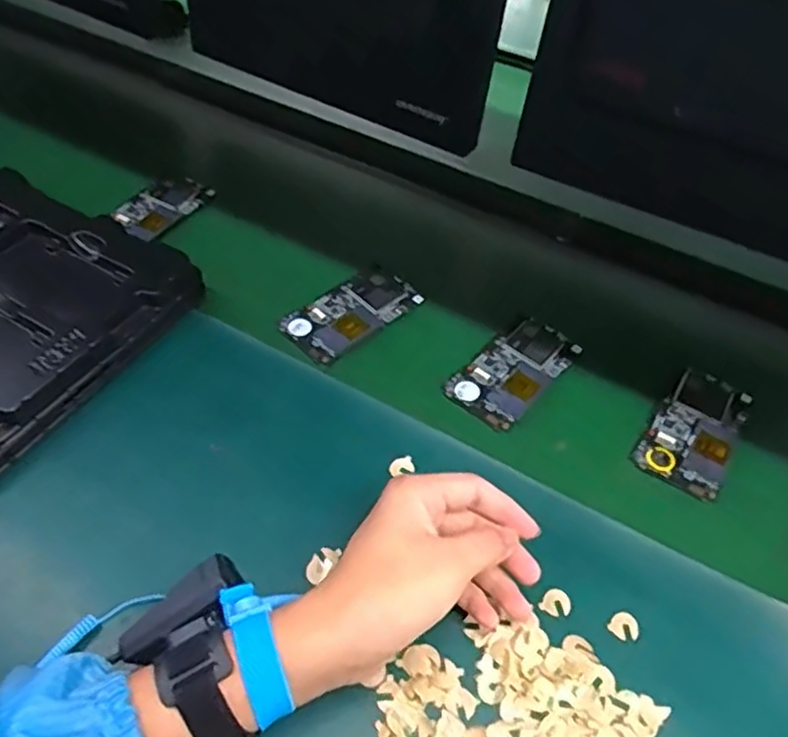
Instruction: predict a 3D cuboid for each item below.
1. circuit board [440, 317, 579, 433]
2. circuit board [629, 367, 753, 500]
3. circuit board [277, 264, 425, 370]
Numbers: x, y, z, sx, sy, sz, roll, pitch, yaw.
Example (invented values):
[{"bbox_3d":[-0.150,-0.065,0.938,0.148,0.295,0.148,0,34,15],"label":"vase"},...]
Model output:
[{"bbox_3d":[0.104,-0.001,0.566,0.064,0.005,0.124,36,55,24],"label":"circuit board"},{"bbox_3d":[0.245,0.048,0.537,0.065,0.007,0.125,31,53,20],"label":"circuit board"},{"bbox_3d":[-0.037,-0.052,0.598,0.126,0.011,0.065,-35,60,-30],"label":"circuit board"}]

